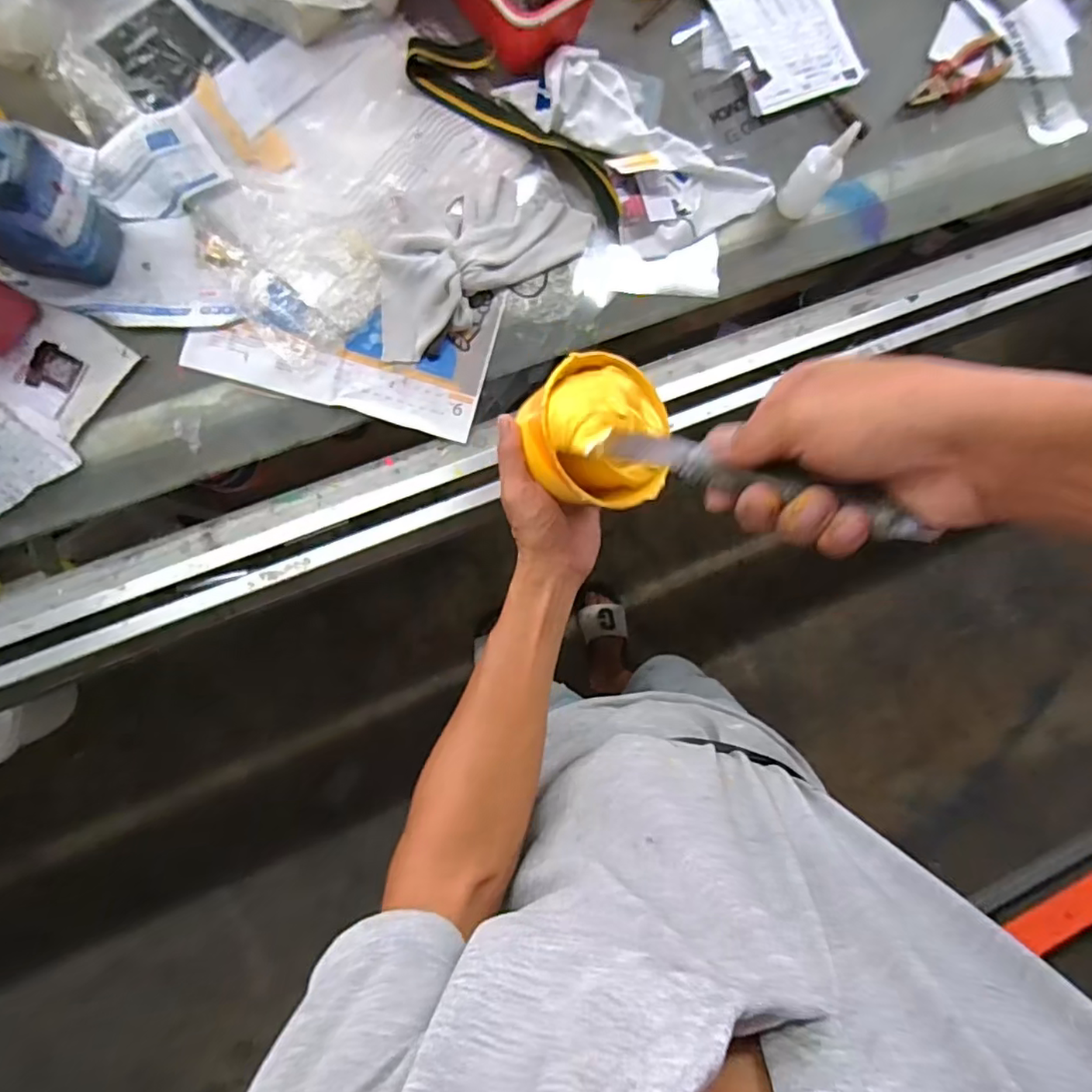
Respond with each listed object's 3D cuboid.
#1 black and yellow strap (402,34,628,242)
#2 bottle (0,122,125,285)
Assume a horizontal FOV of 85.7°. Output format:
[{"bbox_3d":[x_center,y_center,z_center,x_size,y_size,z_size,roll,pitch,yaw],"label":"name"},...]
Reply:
[{"bbox_3d":[-0.018,-0.467,0.647,0.283,0.028,0.083,33,83,-6],"label":"black and yellow strap"},{"bbox_3d":[-0.467,-0.302,0.509,0.109,0.164,0.082,4,87,-8],"label":"bottle"}]

